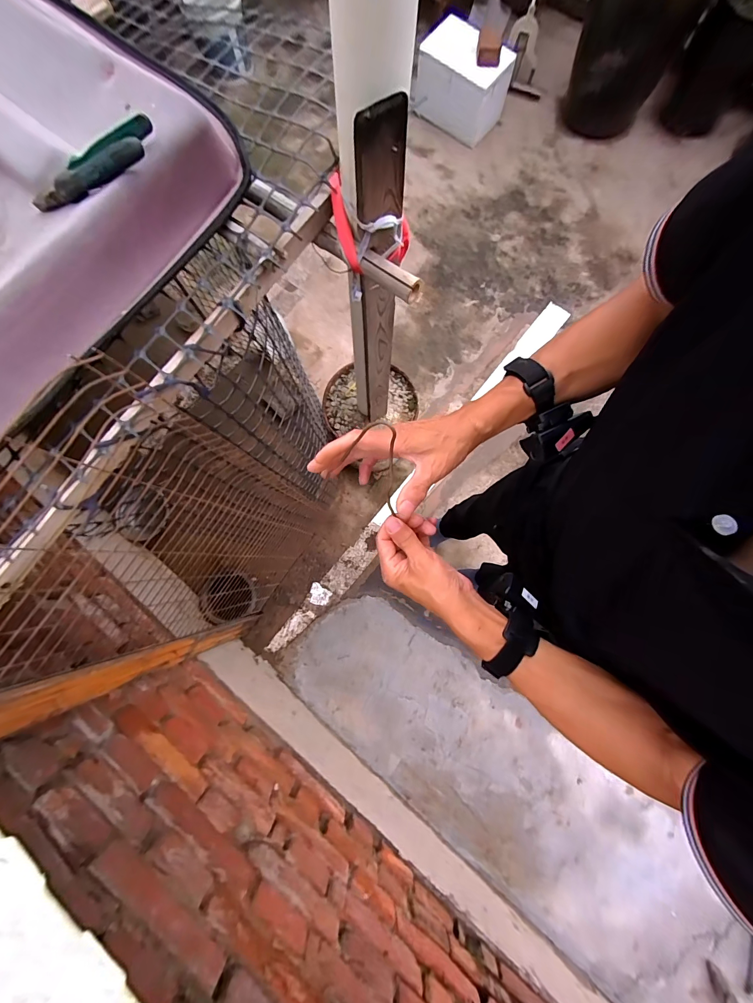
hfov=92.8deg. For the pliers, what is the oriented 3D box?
[{"bbox_3d":[-0.322,-0.361,0.393,0.195,0.021,0.043,-4,79,23],"label":"pliers"}]

